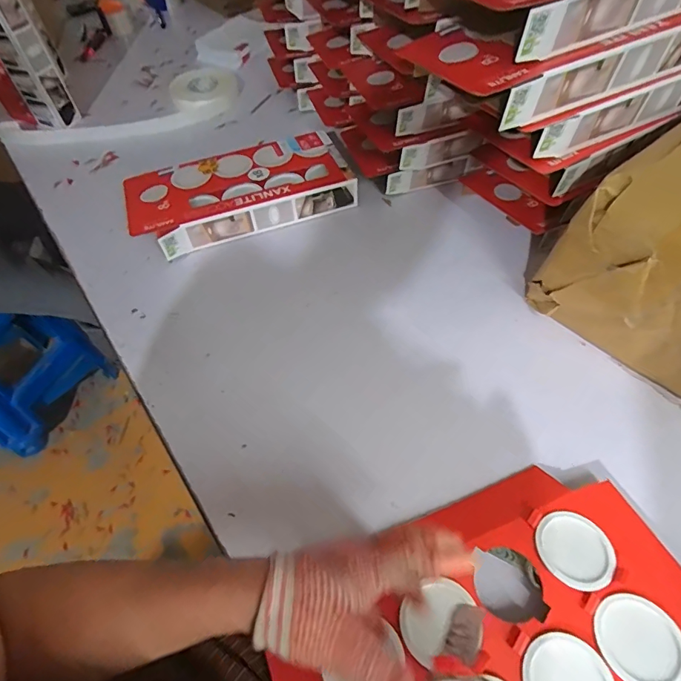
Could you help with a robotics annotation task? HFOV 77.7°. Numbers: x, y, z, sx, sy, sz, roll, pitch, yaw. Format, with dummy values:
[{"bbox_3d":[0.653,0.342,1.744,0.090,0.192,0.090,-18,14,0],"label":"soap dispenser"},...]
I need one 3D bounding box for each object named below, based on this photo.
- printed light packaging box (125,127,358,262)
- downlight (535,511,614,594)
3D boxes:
[{"bbox_3d":[-0.182,-0.274,0.774,0.389,0.051,0.193,-19,57,-10],"label":"printed light packaging box"},{"bbox_3d":[0.234,0.212,0.428,0.069,0.026,0.069,-1,56,2],"label":"downlight"}]

